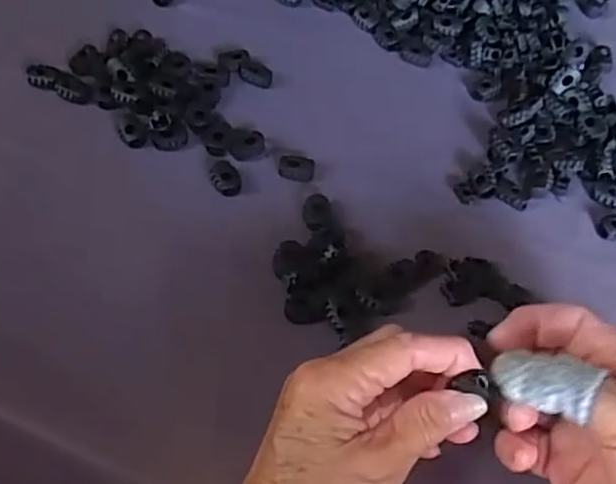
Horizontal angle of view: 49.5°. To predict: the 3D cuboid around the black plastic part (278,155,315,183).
[{"bbox_3d":[-0.007,-0.046,0.417,0.022,0.011,0.013,15,55,5],"label":"black plastic part"}]

